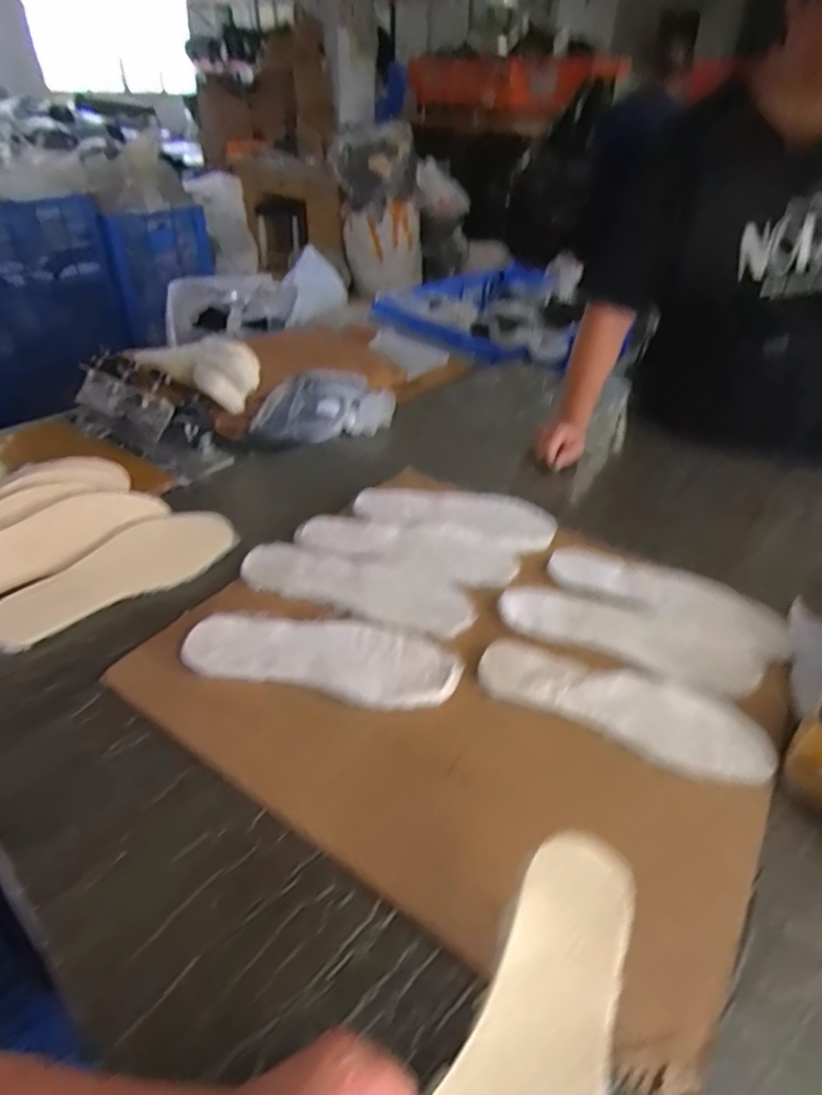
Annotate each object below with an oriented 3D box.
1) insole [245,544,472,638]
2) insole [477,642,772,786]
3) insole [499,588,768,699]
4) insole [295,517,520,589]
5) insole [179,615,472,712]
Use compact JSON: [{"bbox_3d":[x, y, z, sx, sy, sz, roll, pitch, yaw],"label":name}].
[{"bbox_3d":[-0.064,0.043,0.738,0.282,0.012,0.096,12,40,13],"label":"insole"},{"bbox_3d":[0.212,0.159,0.615,0.278,0.012,0.096,17,41,18],"label":"insole"},{"bbox_3d":[0.247,0.096,0.689,0.282,0.004,0.102,15,40,16],"label":"insole"},{"bbox_3d":[-0.003,-0.005,0.805,0.284,0.007,0.102,13,40,14],"label":"insole"},{"bbox_3d":[-0.092,0.113,0.644,0.283,0.019,0.101,6,39,6],"label":"insole"}]

